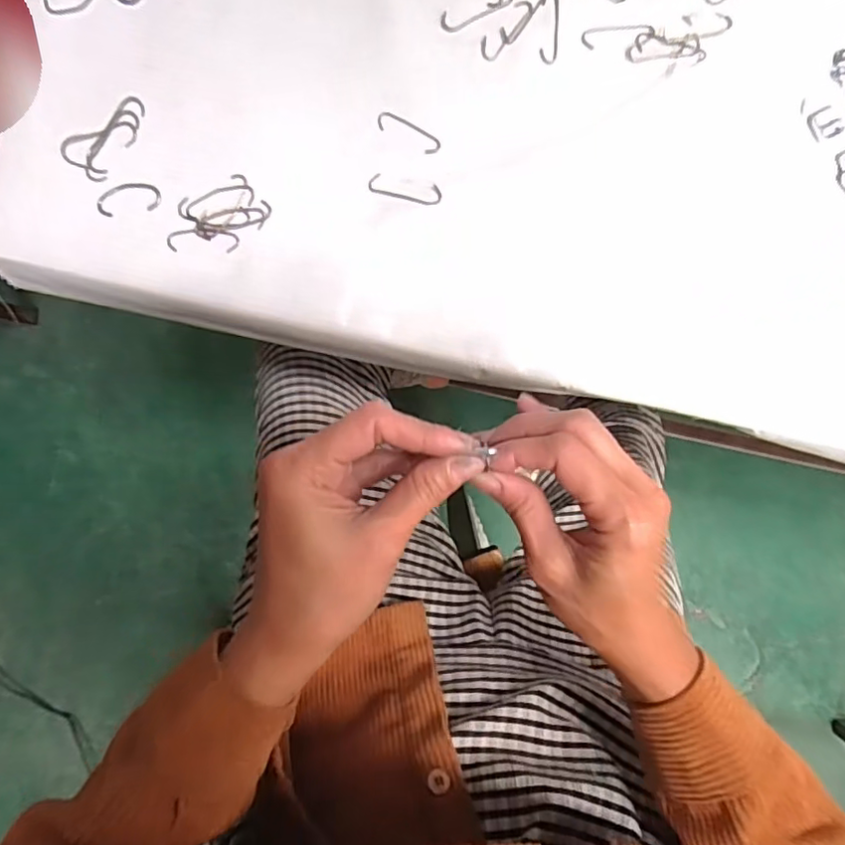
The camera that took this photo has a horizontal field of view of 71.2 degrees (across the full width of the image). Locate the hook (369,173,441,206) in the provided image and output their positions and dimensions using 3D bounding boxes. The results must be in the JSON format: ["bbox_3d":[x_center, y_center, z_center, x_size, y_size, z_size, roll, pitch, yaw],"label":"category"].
[{"bbox_3d":[-0.010,-0.134,0.337,0.042,0.004,0.012,13,92,-1],"label":"hook"}]

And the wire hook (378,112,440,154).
[{"bbox_3d":[-0.008,-0.166,0.339,0.039,0.004,0.011,27,92,-2],"label":"wire hook"}]

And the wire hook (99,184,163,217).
[{"bbox_3d":[-0.168,-0.129,0.339,0.036,0.004,0.017,-8,92,0],"label":"wire hook"}]

